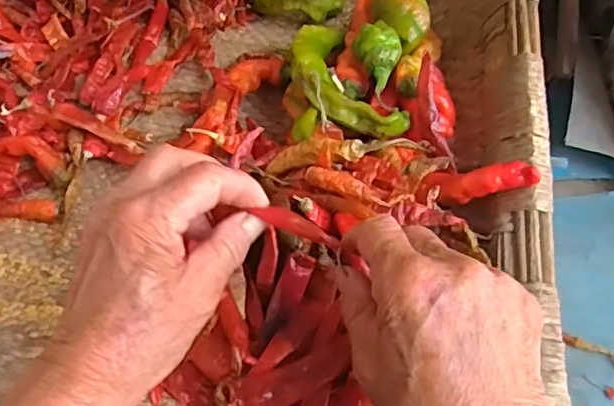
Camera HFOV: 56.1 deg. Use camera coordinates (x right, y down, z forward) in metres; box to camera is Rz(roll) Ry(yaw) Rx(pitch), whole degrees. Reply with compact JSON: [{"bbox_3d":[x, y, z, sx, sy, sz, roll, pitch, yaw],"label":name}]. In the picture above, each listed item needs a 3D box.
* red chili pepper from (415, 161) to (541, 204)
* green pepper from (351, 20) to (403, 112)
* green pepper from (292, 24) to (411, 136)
[{"bbox_3d":[0.106,-0.013,0.359,0.071,0.018,0.018,-9,50,30],"label":"red chili pepper"},{"bbox_3d":[0.051,-0.102,0.421,0.034,0.033,0.054,2,55,4],"label":"green pepper"},{"bbox_3d":[0.022,-0.093,0.424,0.057,0.026,0.125,-22,57,-12],"label":"green pepper"}]

